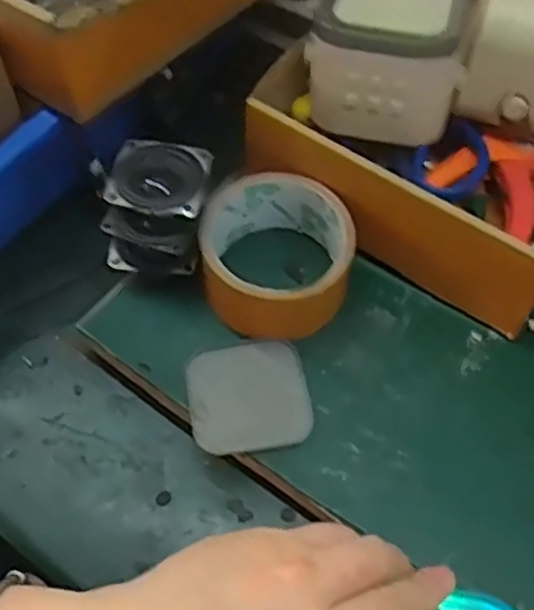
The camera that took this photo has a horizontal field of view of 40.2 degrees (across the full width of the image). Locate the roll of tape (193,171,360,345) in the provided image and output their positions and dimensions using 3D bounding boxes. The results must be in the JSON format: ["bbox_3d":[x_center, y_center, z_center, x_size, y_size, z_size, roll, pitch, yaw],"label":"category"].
[{"bbox_3d":[0.005,-0.029,0.431,0.085,0.051,0.092,0,56,0],"label":"roll of tape"}]

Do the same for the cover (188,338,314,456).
[{"bbox_3d":[-0.011,0.050,0.413,0.065,0.006,0.065,-9,57,-6],"label":"cover"}]

